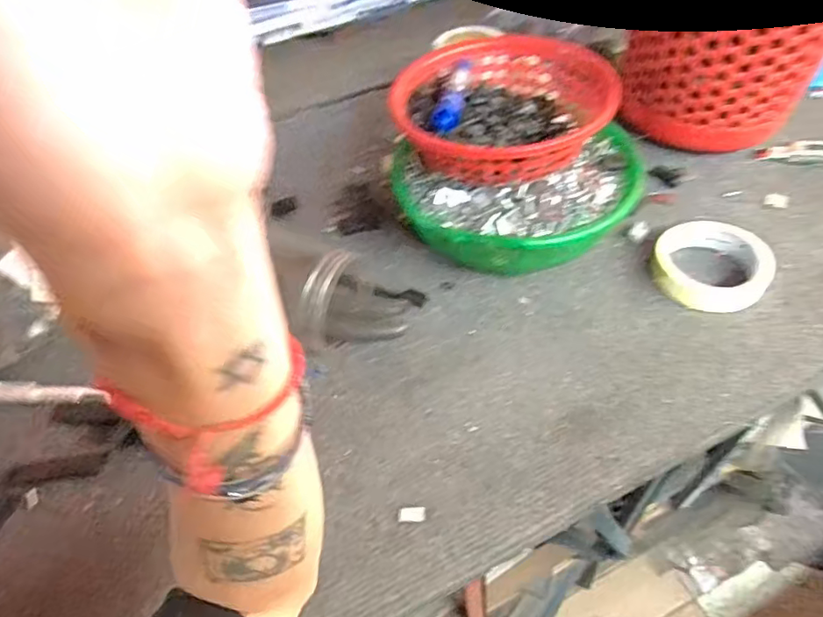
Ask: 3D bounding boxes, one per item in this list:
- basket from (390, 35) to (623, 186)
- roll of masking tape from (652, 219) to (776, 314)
[{"bbox_3d":[0.081,-0.190,0.498,0.183,0.053,0.182,-10,49,-3],"label":"basket"},{"bbox_3d":[0.273,-0.040,0.499,0.092,0.030,0.088,-3,49,3],"label":"roll of masking tape"}]

